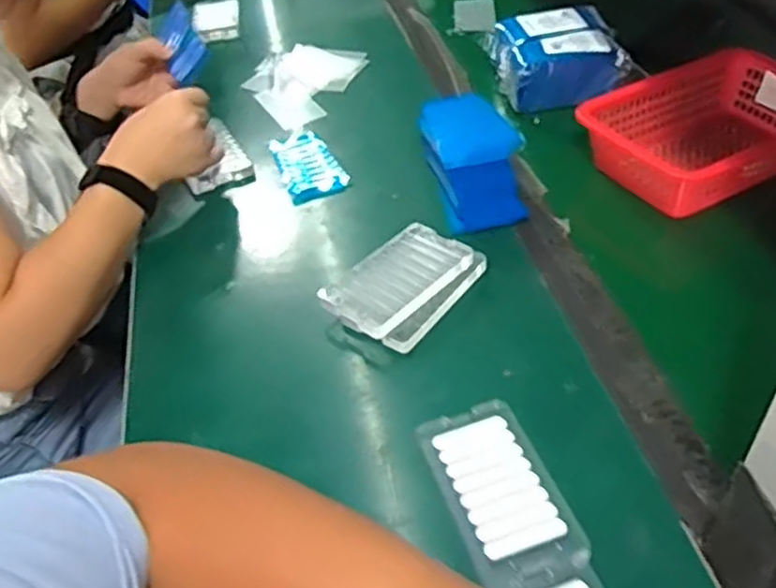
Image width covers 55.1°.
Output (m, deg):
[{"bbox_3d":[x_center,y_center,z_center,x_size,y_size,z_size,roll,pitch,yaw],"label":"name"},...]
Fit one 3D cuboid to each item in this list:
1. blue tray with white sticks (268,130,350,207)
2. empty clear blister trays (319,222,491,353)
[{"bbox_3d":[-0.086,-0.137,0.782,0.063,0.009,0.117,-19,44,-14],"label":"blue tray with white sticks"},{"bbox_3d":[0.015,-0.010,0.615,0.078,0.027,0.124,26,52,31],"label":"empty clear blister trays"}]

